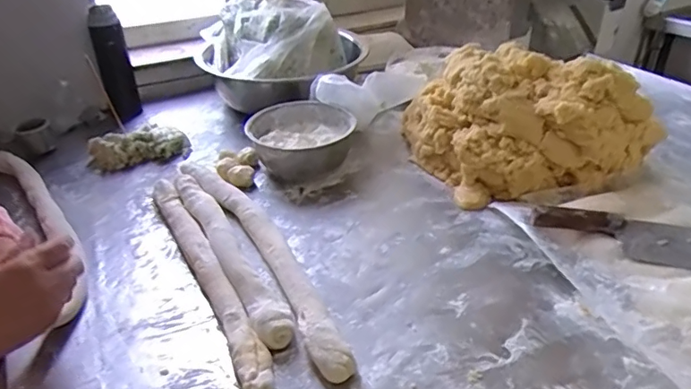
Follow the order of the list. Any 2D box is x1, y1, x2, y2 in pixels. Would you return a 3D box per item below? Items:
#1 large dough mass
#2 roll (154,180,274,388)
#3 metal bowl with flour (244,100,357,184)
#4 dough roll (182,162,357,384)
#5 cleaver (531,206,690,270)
[{"bbox_3d":[0.299,-0.128,0.873,0.306,0.200,0.275,-11,34,-14],"label":"large dough mass"},{"bbox_3d":[-0.191,0.102,0.709,0.039,0.030,0.449,-18,36,-24],"label":"roll"},{"bbox_3d":[-0.080,-0.097,0.950,0.184,0.083,0.170,-1,33,1],"label":"metal bowl with flour"},{"bbox_3d":[-0.125,0.071,0.743,0.061,0.035,0.501,-19,37,-25],"label":"dough roll"},{"bbox_3d":[0.401,0.057,0.676,0.295,0.033,0.080,6,34,11],"label":"cleaver"}]

